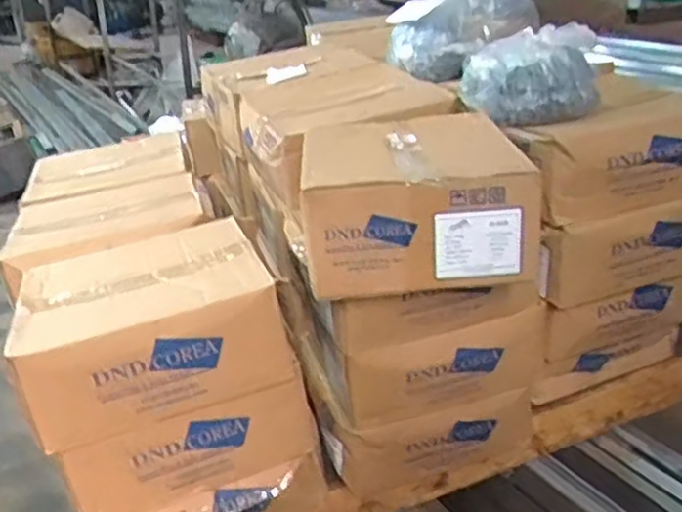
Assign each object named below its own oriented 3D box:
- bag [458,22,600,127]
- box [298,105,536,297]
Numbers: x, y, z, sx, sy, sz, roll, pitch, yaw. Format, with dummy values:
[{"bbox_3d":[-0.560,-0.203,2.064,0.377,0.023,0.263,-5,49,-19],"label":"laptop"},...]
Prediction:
[{"bbox_3d":[0.306,-0.296,1.170,0.212,0.122,0.199,6,26,17],"label":"bag"},{"bbox_3d":[0.089,-0.079,0.984,0.285,0.155,0.300,-5,24,-6],"label":"box"}]

